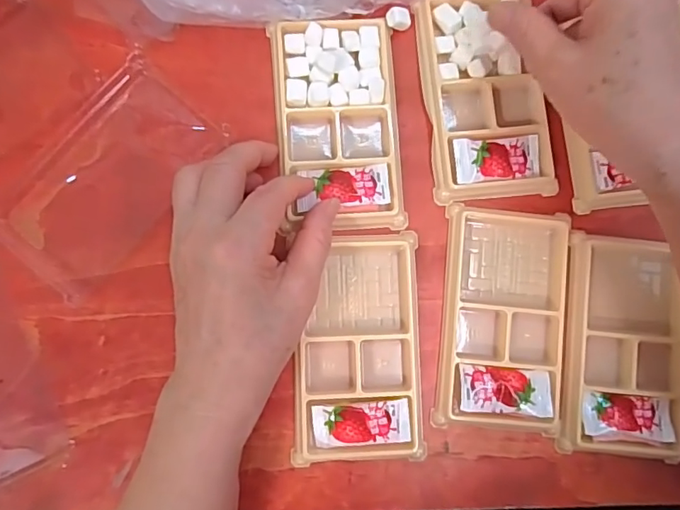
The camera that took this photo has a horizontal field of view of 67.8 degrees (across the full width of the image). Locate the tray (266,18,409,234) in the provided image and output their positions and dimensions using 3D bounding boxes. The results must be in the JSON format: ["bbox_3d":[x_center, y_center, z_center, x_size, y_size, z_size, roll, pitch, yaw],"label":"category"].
[{"bbox_3d":[0.000,-0.083,0.319,0.077,0.019,0.133,-4,86,-4],"label":"tray"}]

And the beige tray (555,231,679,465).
[{"bbox_3d":[0.181,0.057,0.317,0.076,0.011,0.133,7,85,-3],"label":"beige tray"}]

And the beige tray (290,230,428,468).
[{"bbox_3d":[0.012,0.056,0.307,0.077,0.013,0.135,-1,86,-4],"label":"beige tray"}]

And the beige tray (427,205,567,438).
[{"bbox_3d":[0.104,0.039,0.314,0.078,0.012,0.134,6,85,-3],"label":"beige tray"}]

